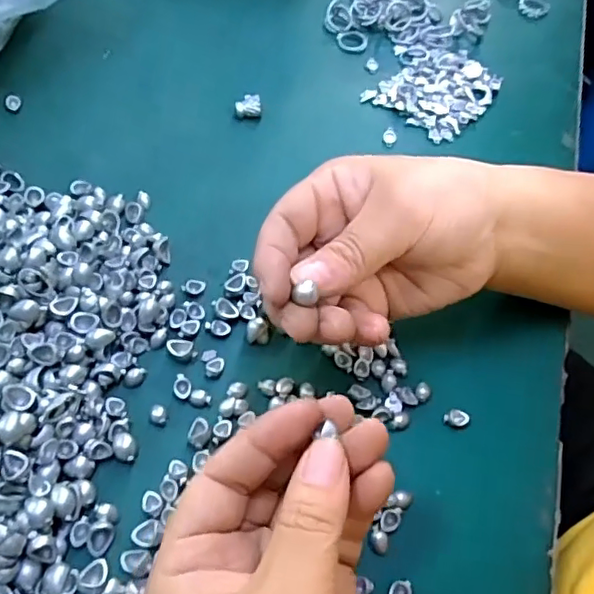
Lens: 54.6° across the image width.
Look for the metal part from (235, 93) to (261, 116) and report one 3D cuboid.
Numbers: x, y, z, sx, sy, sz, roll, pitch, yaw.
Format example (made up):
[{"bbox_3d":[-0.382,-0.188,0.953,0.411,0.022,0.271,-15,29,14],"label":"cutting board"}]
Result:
[{"bbox_3d":[-0.030,-0.118,0.358,0.016,0.013,0.012,7,58,-4],"label":"metal part"}]

